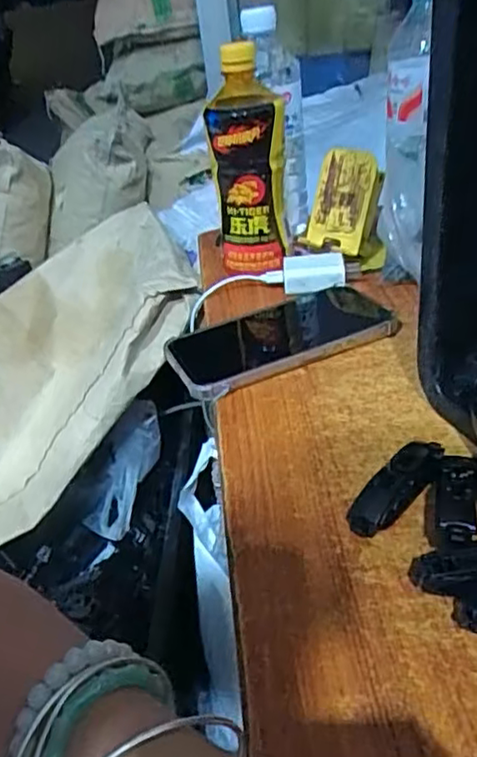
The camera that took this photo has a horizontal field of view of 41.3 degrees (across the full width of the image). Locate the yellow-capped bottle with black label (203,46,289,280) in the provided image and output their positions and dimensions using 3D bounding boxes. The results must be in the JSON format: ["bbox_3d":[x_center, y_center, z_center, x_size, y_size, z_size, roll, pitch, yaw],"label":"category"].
[{"bbox_3d":[0.009,-0.193,0.565,0.063,0.184,0.071,-7,32,2],"label":"yellow-capped bottle with black label"}]

